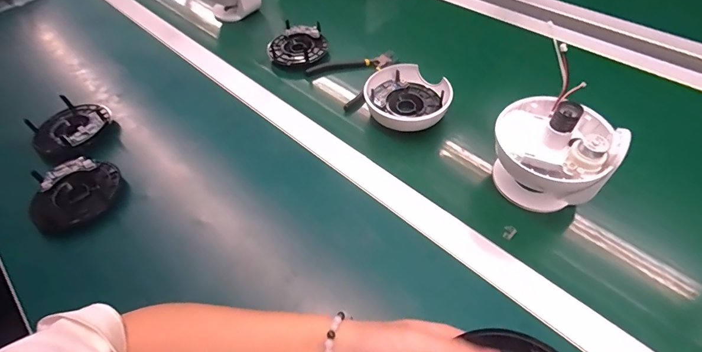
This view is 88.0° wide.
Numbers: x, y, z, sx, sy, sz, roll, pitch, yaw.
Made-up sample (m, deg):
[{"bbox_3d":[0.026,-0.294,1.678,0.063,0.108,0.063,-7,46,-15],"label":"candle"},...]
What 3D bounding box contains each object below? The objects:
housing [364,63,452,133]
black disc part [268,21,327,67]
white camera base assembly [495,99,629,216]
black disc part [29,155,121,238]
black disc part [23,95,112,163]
[{"bbox_3d":[0.078,-0.105,0.508,0.111,0.039,0.109,-2,52,3],"label":"housing"},{"bbox_3d":[-0.091,-0.224,0.616,0.095,0.020,0.095,4,53,7],"label":"black disc part"},{"bbox_3d":[0.218,-0.028,0.398,0.113,0.118,0.093,23,58,20],"label":"white camera base assembly"},{"bbox_3d":[-0.328,0.021,0.437,0.090,0.031,0.081,-25,55,-14],"label":"black disc part"},{"bbox_3d":[-0.390,-0.065,0.508,0.104,0.035,0.101,16,55,16],"label":"black disc part"}]

